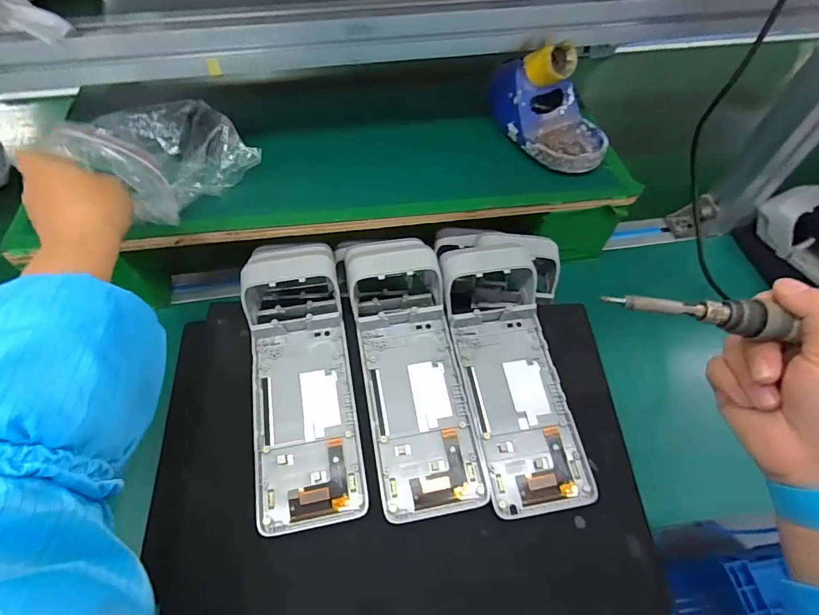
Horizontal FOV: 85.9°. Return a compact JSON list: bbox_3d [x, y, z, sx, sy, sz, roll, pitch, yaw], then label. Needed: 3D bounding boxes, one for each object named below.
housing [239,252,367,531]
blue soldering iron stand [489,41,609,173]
[{"bbox_3d":[-0.091,0.046,0.355,0.086,0.049,0.236,-9,57,-7],"label":"housing"},{"bbox_3d":[0.150,-0.209,0.448,0.083,0.077,0.140,-28,62,-19],"label":"blue soldering iron stand"}]

